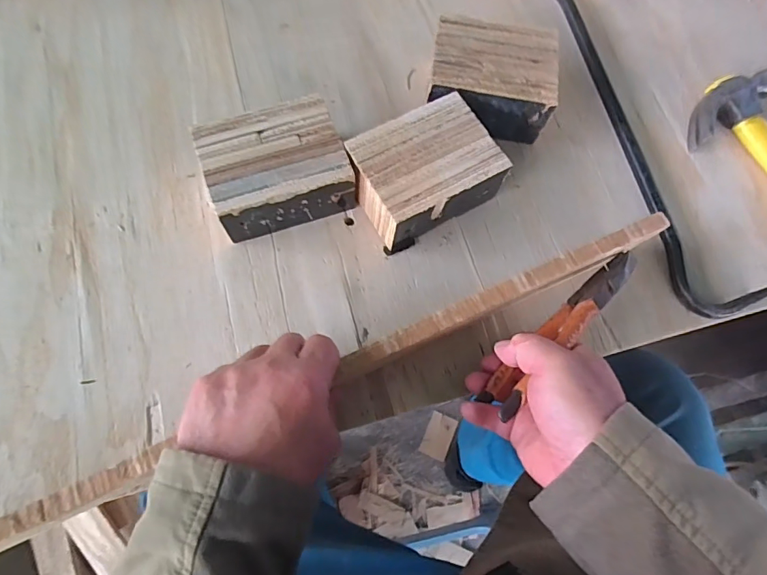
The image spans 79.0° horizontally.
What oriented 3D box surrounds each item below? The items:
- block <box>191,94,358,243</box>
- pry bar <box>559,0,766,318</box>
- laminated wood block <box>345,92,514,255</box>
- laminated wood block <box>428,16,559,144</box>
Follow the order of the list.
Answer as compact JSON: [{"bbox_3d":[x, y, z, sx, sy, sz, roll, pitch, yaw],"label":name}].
[{"bbox_3d":[-0.098,-0.105,0.433,0.126,0.065,0.098,-17,72,-7],"label":"block"},{"bbox_3d":[0.249,-0.173,0.488,0.070,0.023,0.434,-17,72,-7],"label":"pry bar"},{"bbox_3d":[0.036,-0.105,0.438,0.126,0.064,0.097,-30,74,-11],"label":"laminated wood block"},{"bbox_3d":[0.107,-0.207,0.474,0.121,0.063,0.104,9,71,2],"label":"laminated wood block"}]

